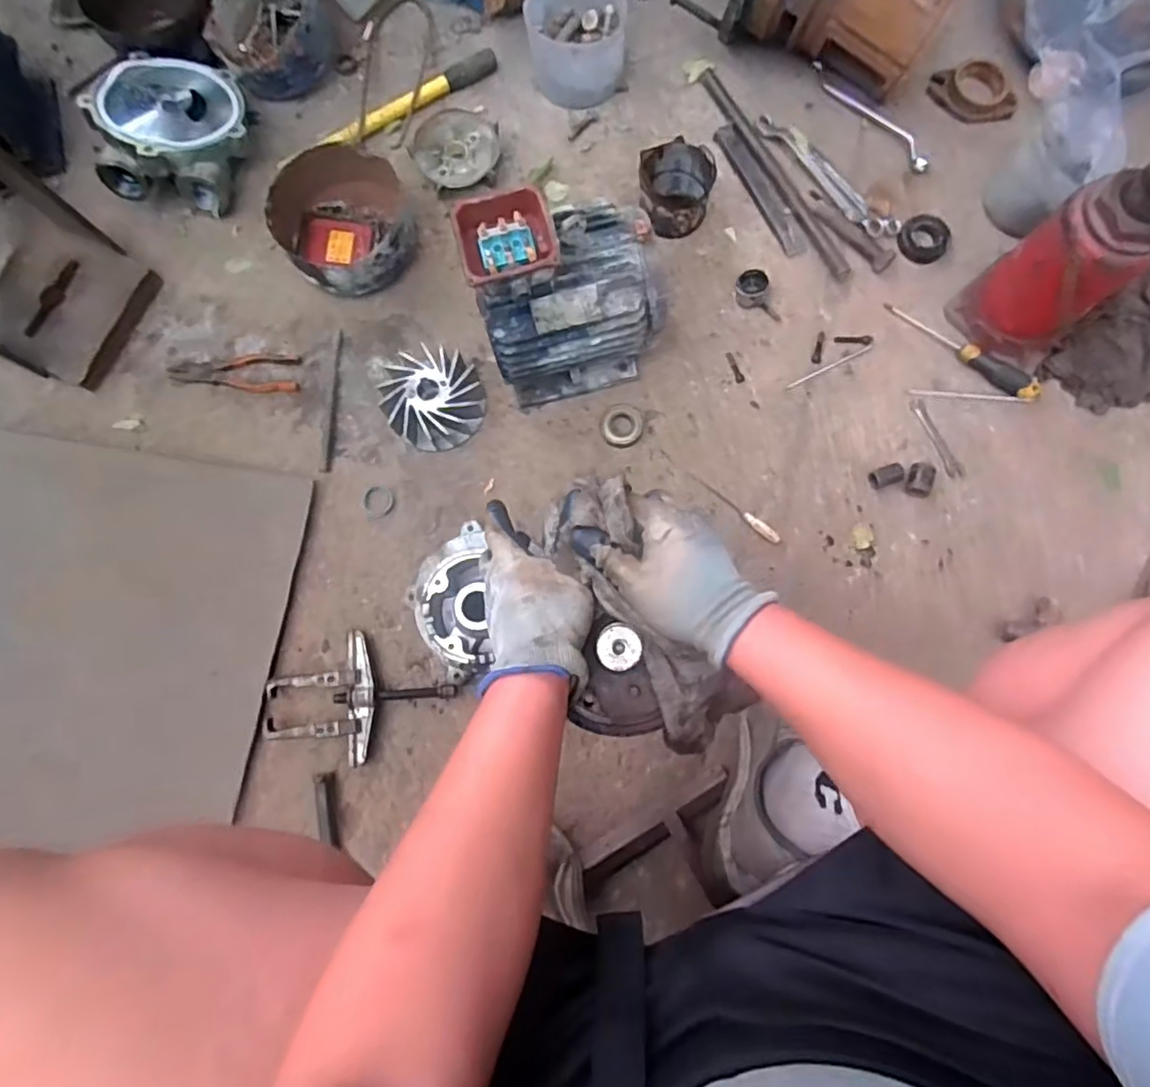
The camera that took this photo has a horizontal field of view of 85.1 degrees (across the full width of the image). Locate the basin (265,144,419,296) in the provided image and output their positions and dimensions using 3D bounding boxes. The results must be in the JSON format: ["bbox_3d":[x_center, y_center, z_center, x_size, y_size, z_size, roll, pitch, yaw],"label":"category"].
[{"bbox_3d":[-0.323,-0.455,0.893,0.183,0.101,0.181,0,79,1],"label":"basin"}]

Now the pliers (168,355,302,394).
[{"bbox_3d":[-0.487,-0.245,0.900,0.181,0.011,0.060,2,79,2],"label":"pliers"}]

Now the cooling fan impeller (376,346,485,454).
[{"bbox_3d":[-0.196,-0.202,0.860,0.132,0.052,0.138,0,79,1],"label":"cooling fan impeller"}]

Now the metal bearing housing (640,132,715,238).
[{"bbox_3d":[0.143,-0.500,0.893,0.101,0.073,0.101,0,79,1],"label":"metal bearing housing"}]

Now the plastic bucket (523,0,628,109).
[{"bbox_3d":[0.005,-0.748,0.935,0.144,0.102,0.144,0,79,1],"label":"plastic bucket"}]

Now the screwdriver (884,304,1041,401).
[{"bbox_3d":[0.535,-0.268,0.863,0.227,0.026,0.025,39,83,8],"label":"screwdriver"}]

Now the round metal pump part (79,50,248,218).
[{"bbox_3d":[-0.593,-0.615,0.930,0.187,0.108,0.221,-10,79,0],"label":"round metal pump part"}]

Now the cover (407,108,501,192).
[{"bbox_3d":[-0.179,-0.596,0.946,0.128,0.028,0.121,0,79,1],"label":"cover"}]

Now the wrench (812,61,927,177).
[{"bbox_3d":[0.441,-0.637,0.935,0.028,0.025,0.234,-39,81,-8],"label":"wrench"}]

